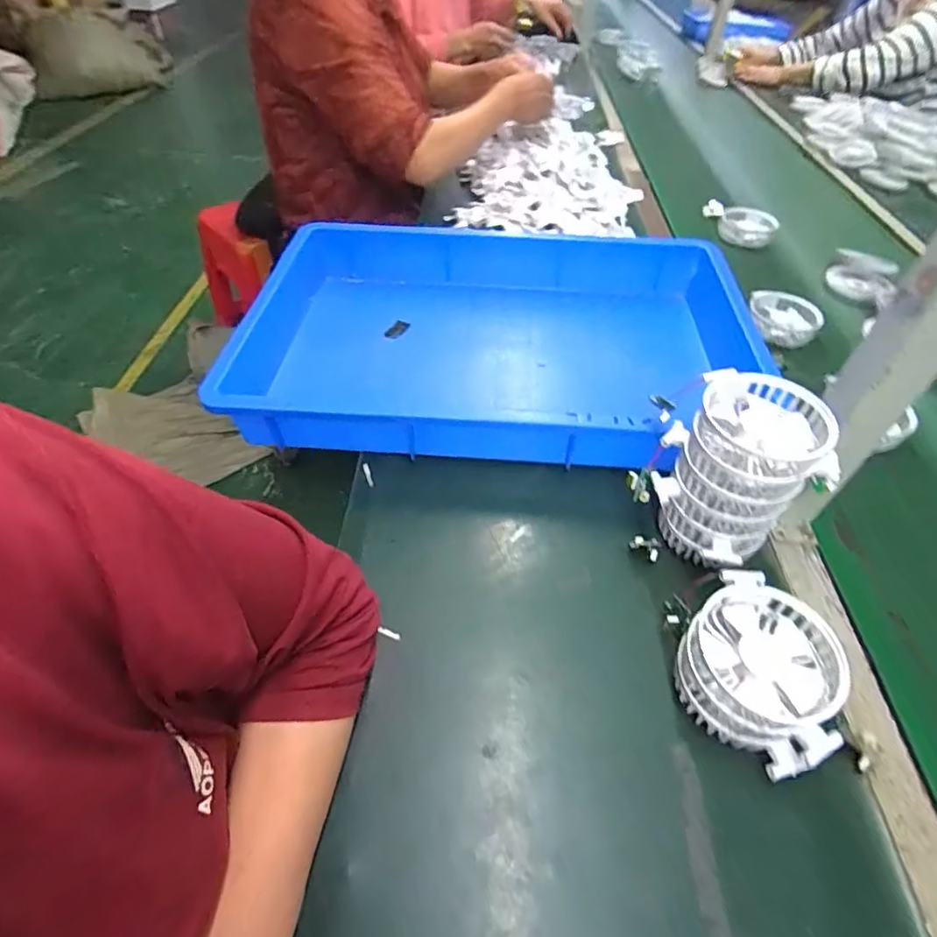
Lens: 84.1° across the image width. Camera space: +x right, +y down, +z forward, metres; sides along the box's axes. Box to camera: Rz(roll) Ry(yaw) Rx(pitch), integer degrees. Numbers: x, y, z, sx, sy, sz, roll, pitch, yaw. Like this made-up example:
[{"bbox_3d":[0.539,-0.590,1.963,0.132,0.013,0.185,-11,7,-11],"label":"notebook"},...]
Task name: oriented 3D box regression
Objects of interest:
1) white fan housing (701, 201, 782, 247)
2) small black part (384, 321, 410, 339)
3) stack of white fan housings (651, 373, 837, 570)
[{"bbox_3d":[0.473,-0.424,0.897,0.082,0.028,0.155,-5,50,-1],"label":"white fan housing"},{"bbox_3d":[-0.096,-0.186,0.696,0.019,0.007,0.037,28,53,20],"label":"small black part"},{"bbox_3d":[0.219,0.009,0.435,0.099,0.144,0.114,-28,53,-20],"label":"stack of white fan housings"}]

